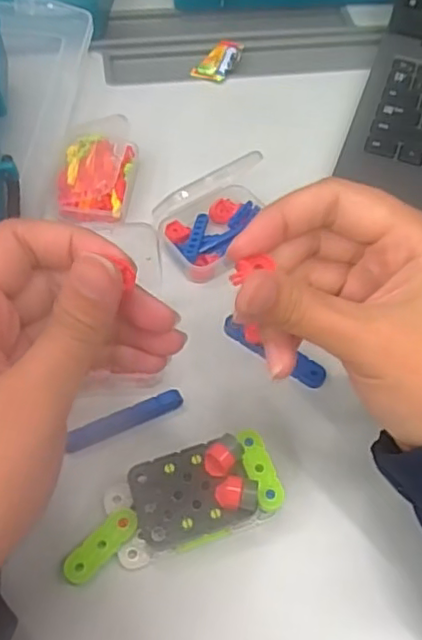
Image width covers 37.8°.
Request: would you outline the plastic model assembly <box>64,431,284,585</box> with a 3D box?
[{"bbox_3d":[-0.018,0.081,0.269,0.094,0.034,0.038,-17,63,-11],"label":"plastic model assembly"}]

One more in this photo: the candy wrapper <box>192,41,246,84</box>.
[{"bbox_3d":[0.007,-0.194,0.458,0.023,0.004,0.044,27,64,12],"label":"candy wrapper"}]

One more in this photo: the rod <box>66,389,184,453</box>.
[{"bbox_3d":[-0.042,0.049,0.303,0.058,0.011,0.009,-24,65,-14],"label":"rod"}]

